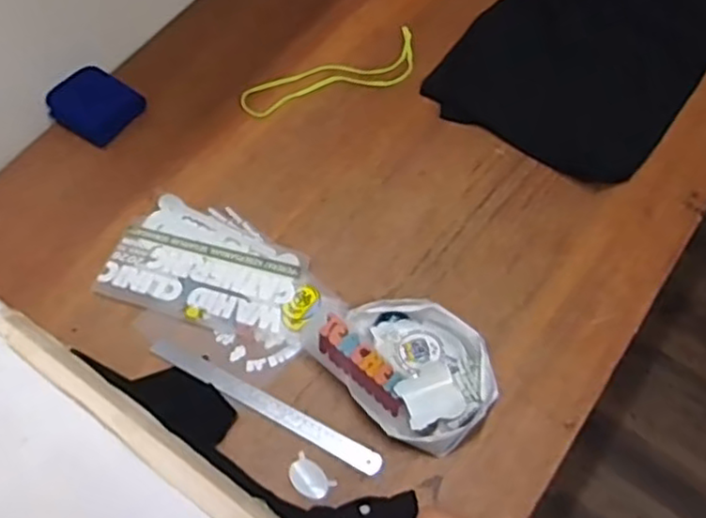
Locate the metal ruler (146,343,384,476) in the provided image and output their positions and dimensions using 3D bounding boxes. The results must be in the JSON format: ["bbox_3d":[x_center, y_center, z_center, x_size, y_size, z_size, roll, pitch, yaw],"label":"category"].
[{"bbox_3d":[-0.114,0.185,0.852,0.327,0.007,0.028,24,67,14],"label":"metal ruler"}]

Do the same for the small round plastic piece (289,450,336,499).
[{"bbox_3d":[-0.053,0.260,0.806,0.056,0.013,0.036,38,71,19],"label":"small round plastic piece"}]

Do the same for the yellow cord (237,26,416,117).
[{"bbox_3d":[-0.035,-0.297,1.097,0.299,0.007,0.099,-18,64,-7],"label":"yellow cord"}]

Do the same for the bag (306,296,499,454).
[{"bbox_3d":[0.068,0.130,0.853,0.163,0.047,0.227,-42,69,-17],"label":"bag"}]

